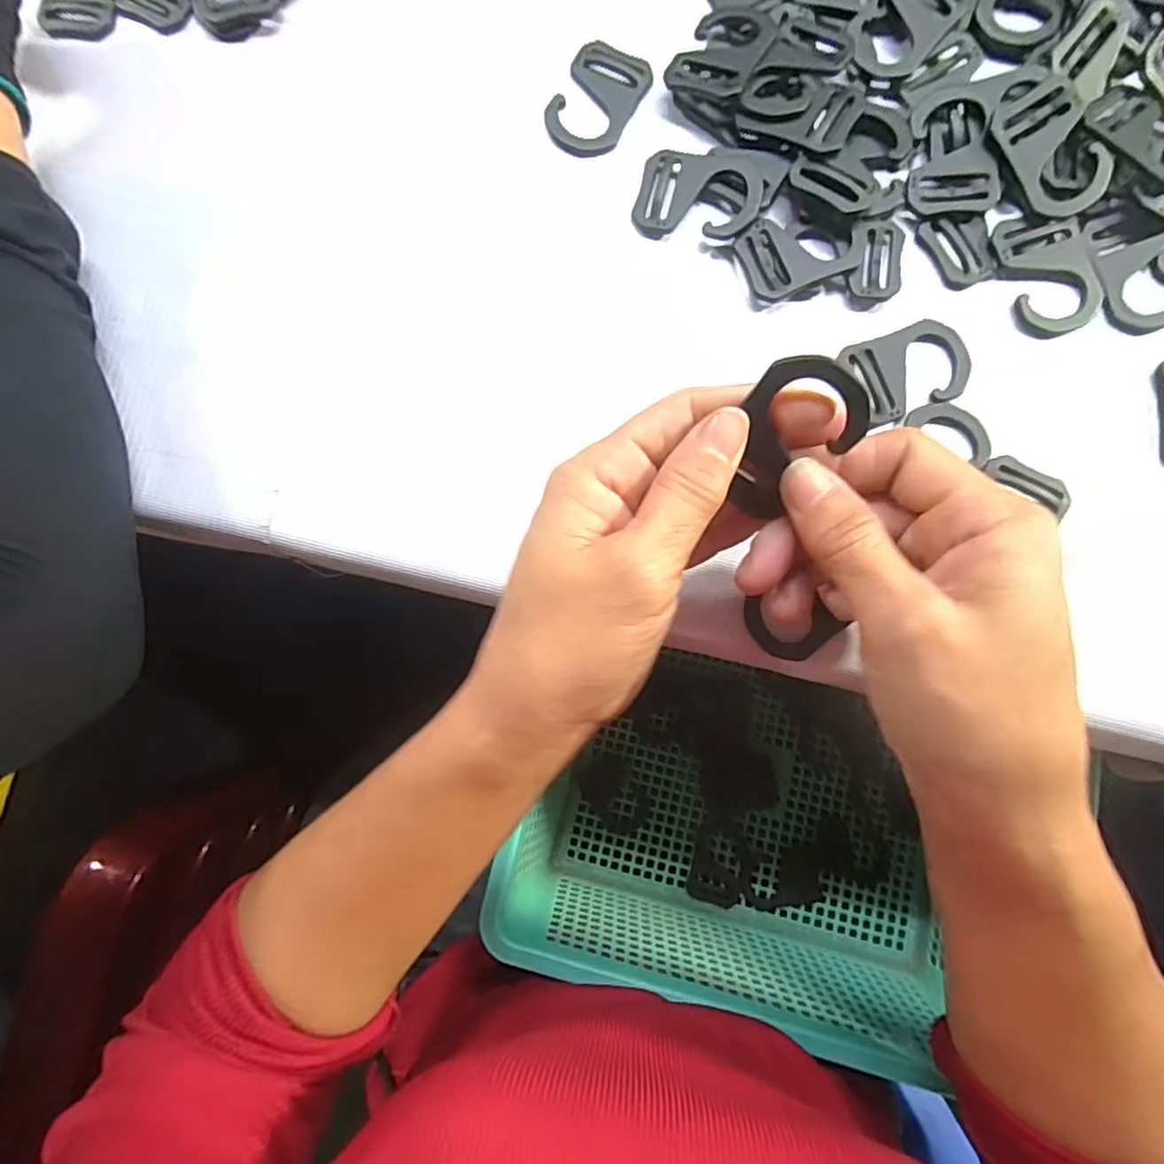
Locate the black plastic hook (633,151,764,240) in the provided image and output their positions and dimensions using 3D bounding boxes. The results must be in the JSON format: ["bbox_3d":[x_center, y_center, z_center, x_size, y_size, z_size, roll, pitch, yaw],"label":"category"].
[{"bbox_3d":[0.048,-0.160,0.253,0.051,0.006,0.036,4,88,12],"label":"black plastic hook"}]

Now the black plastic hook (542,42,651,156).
[{"bbox_3d":[0.007,-0.208,0.263,0.035,0.004,0.048,27,85,3],"label":"black plastic hook"}]

